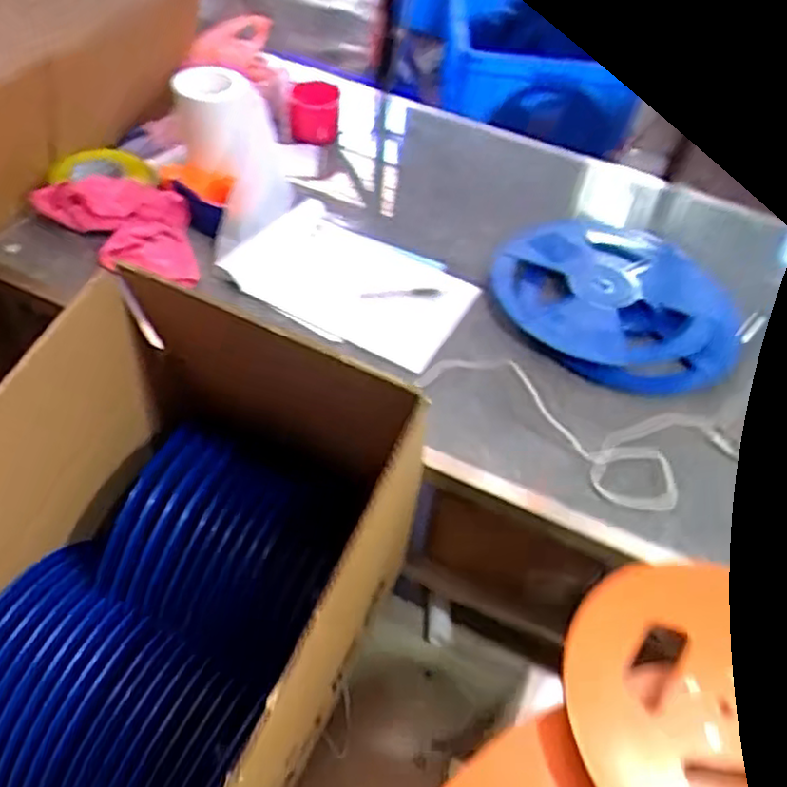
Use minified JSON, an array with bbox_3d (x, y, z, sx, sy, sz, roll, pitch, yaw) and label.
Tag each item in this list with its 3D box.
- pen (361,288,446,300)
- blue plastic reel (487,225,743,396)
[{"bbox_3d":[0.014,-0.149,1.076,0.124,0.010,0.019,-3,51,-8],"label":"pen"},{"bbox_3d":[0.331,-0.144,1.054,0.356,0.053,0.336,-1,51,-7],"label":"blue plastic reel"}]

